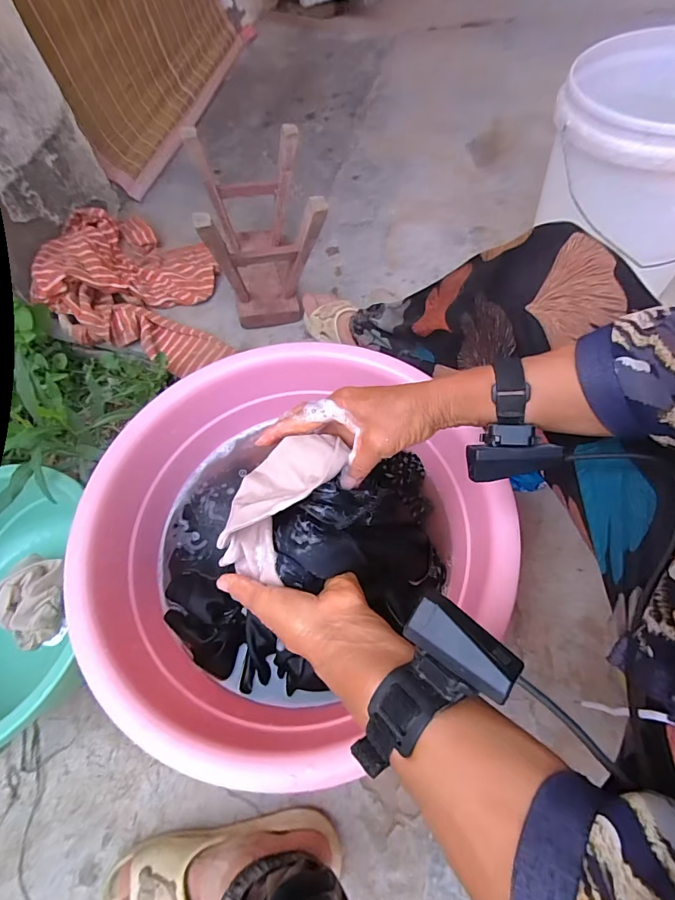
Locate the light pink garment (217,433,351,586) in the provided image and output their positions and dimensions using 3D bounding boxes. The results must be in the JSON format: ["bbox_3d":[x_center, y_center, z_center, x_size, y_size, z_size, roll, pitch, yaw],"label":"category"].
[{"bbox_3d":[-0.055,0.044,0.369,0.075,0.057,0.147,34,87,17],"label":"light pink garment"}]

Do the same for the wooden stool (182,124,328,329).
[{"bbox_3d":[-0.140,-0.407,0.787,0.193,0.240,0.234,-16,62,-3],"label":"wooden stool"}]

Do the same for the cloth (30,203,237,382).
[{"bbox_3d":[-0.374,-0.333,0.834,0.356,0.113,0.297,14,64,12],"label":"cloth"}]

